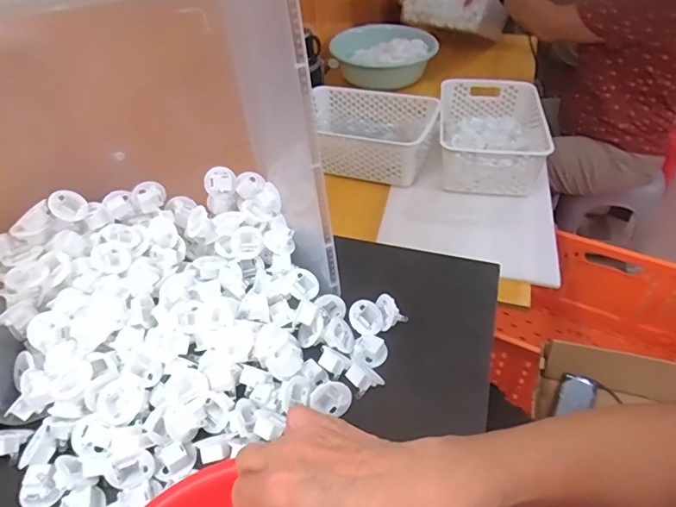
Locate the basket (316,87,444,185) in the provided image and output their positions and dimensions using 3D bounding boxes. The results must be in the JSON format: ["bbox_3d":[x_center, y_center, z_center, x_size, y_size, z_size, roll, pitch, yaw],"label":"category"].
[{"bbox_3d":[0.057,-0.266,1.072,0.297,0.101,0.209,17,47,18],"label":"basket"}]

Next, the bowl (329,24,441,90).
[{"bbox_3d":[0.135,-0.579,1.404,0.288,0.122,0.240,-16,46,-15],"label":"bowl"}]

